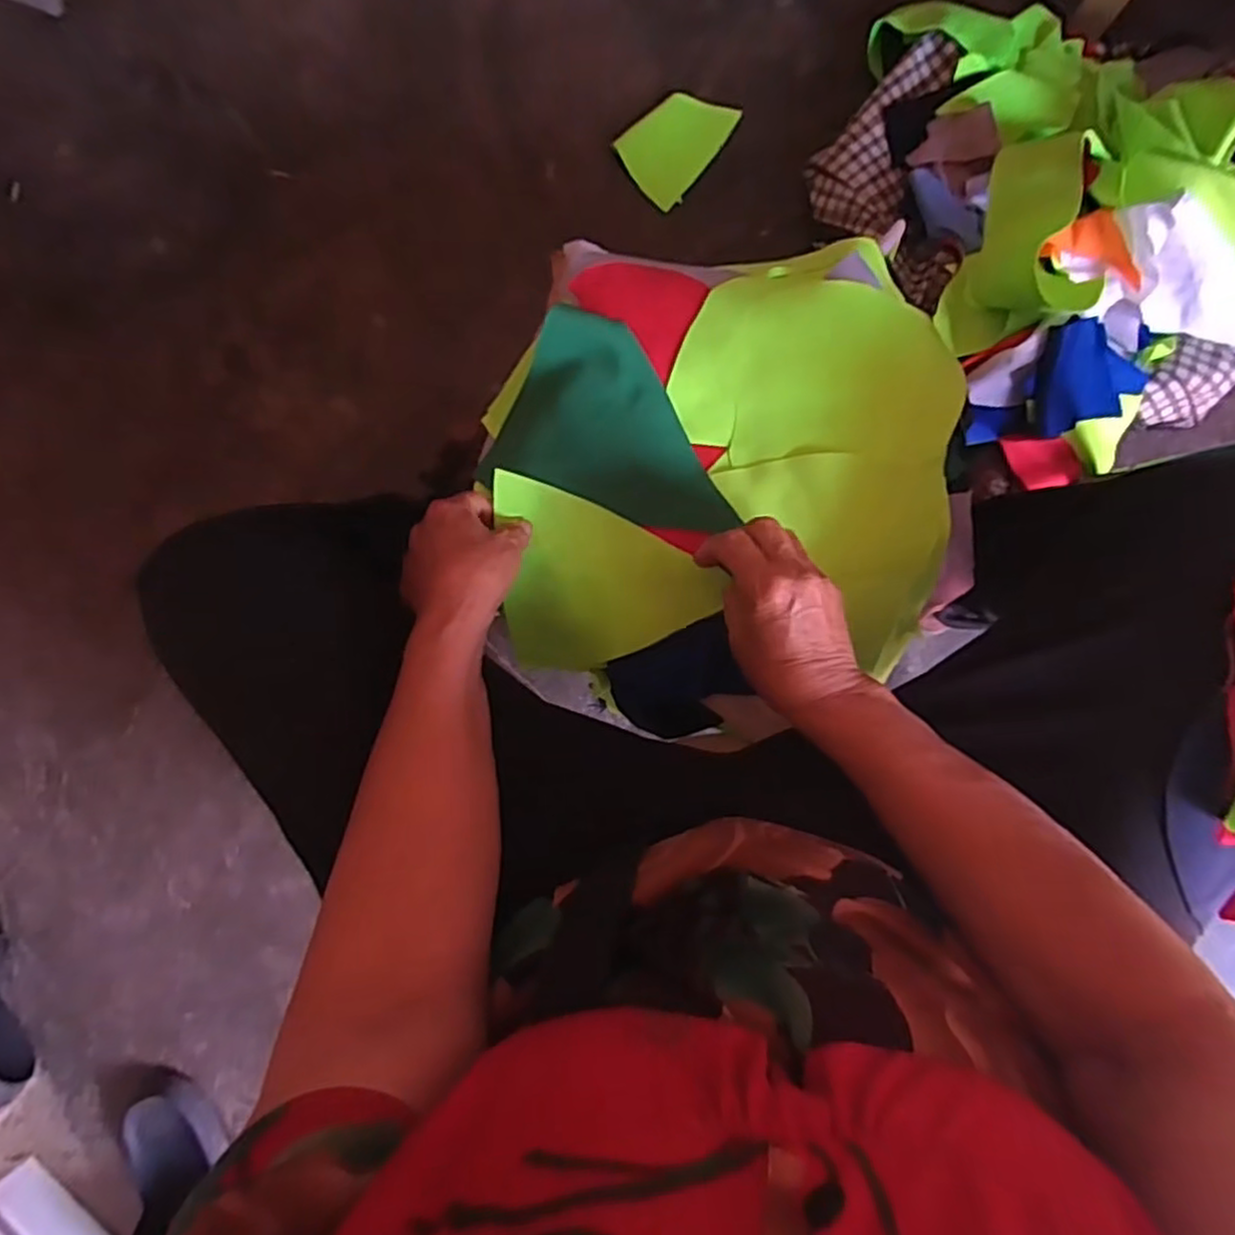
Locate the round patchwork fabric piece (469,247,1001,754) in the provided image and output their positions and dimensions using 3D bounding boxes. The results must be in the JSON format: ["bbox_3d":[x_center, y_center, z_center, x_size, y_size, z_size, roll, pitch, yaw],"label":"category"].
[{"bbox_3d":[0.090,-0.089,0.534,0.363,0.072,0.351,0,88,1],"label":"round patchwork fabric piece"}]

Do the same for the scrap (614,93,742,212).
[{"bbox_3d":[0.075,-0.552,0.849,0.134,0.020,0.089,-41,88,-1],"label":"scrap"}]

